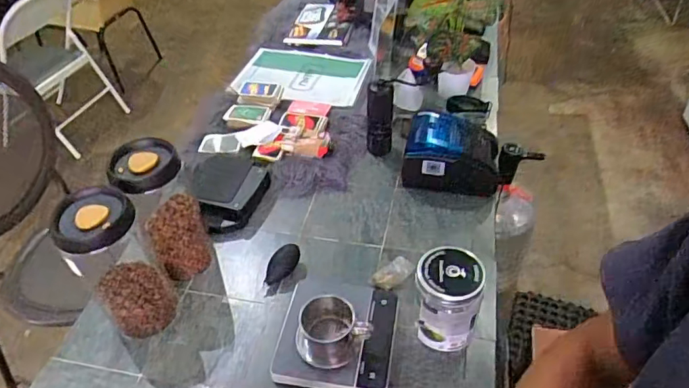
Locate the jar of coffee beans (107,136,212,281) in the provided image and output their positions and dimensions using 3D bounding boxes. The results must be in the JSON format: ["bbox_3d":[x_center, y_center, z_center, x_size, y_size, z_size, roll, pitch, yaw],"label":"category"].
[{"bbox_3d":[-0.281,0.023,0.783,0.094,0.210,0.119,-24,48,-19],"label":"jar of coffee beans"}]

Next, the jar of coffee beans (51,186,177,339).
[{"bbox_3d":[-0.316,0.099,0.706,0.092,0.215,0.096,-2,45,2],"label":"jar of coffee beans"}]

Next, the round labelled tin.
[{"bbox_3d":[0.142,0.151,0.705,0.085,0.141,0.092,11,47,14],"label":"round labelled tin"}]

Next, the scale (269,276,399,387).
[{"bbox_3d":[-0.009,0.191,0.721,0.158,0.025,0.174,6,45,9],"label":"scale"}]

